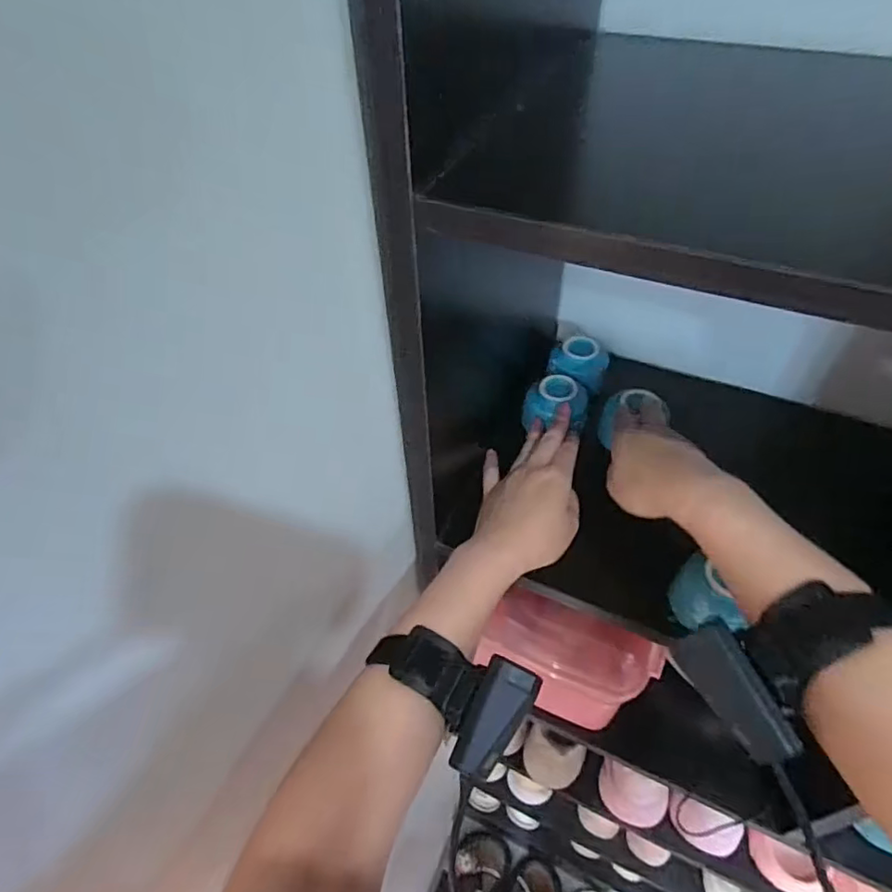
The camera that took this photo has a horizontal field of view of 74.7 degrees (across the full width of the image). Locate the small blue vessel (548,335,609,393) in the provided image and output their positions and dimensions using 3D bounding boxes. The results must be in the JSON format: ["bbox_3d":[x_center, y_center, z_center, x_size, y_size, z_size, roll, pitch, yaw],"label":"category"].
[{"bbox_3d":[0.133,-0.082,0.588,0.055,0.031,0.055,-20,51,-14],"label":"small blue vessel"}]

